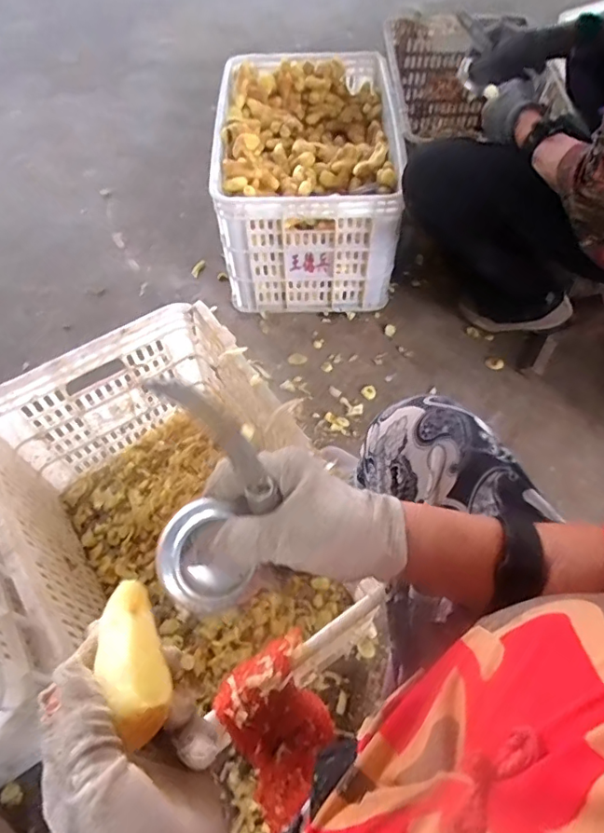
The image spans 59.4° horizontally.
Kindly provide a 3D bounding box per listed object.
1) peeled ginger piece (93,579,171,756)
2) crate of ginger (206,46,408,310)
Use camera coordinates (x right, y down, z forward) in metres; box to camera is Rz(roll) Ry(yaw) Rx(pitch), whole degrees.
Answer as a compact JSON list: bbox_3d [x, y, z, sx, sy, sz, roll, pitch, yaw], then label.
[{"bbox_3d":[-0.088,0.121,0.275,0.027,0.020,0.080,-20,48,-10],"label":"peeled ginger piece"},{"bbox_3d":[0.011,-0.475,1.121,0.344,0.330,0.396,0,59,1],"label":"crate of ginger"}]

